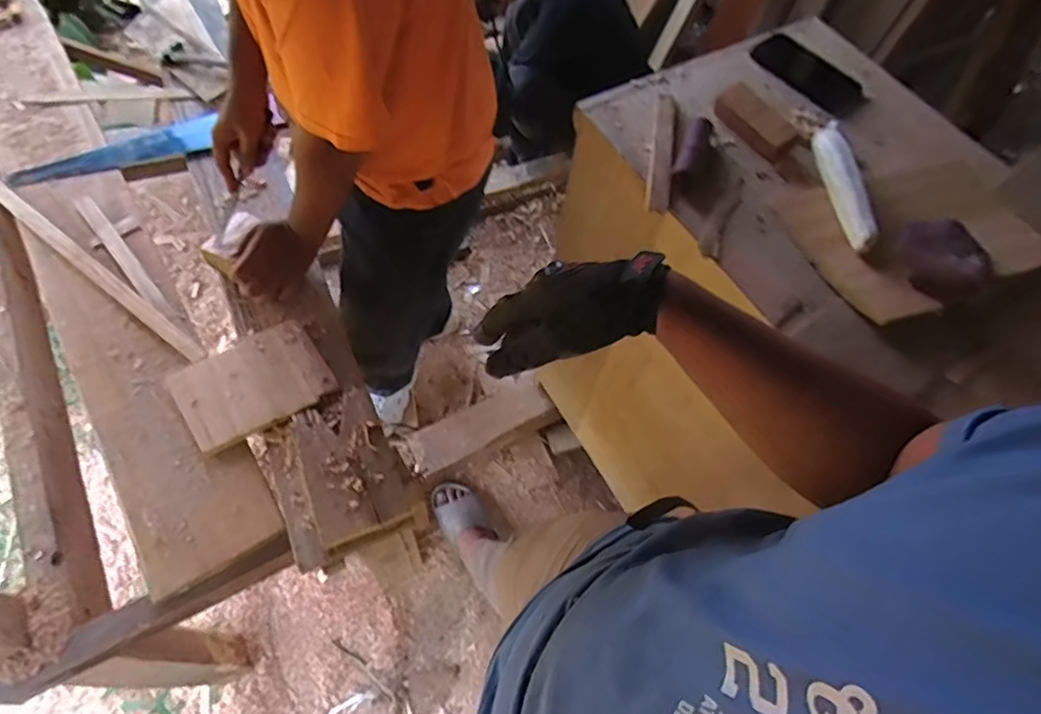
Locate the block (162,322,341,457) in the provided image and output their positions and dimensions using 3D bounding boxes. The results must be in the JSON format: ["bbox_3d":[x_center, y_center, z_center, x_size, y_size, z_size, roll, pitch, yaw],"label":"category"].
[{"bbox_3d":[-0.388,0.037,0.835,0.199,0.018,0.148,-31,71,-21],"label":"block"}]

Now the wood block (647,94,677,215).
[{"bbox_3d":[0.187,-0.276,0.762,0.028,0.024,0.207,12,62,-2],"label":"wood block"}]

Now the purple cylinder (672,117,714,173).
[{"bbox_3d":[0.228,-0.277,0.752,0.026,0.029,0.096,26,63,6],"label":"purple cylinder"}]

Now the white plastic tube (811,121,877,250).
[{"bbox_3d":[0.400,-0.226,0.718,0.028,0.039,0.218,7,63,-4],"label":"white plastic tube"}]

